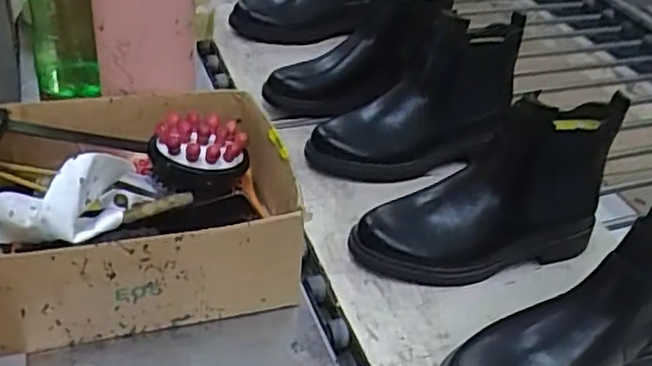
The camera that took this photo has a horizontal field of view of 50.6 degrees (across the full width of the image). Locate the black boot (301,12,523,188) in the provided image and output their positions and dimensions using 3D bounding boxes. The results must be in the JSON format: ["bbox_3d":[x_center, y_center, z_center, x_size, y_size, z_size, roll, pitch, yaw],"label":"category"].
[{"bbox_3d":[0.107,-0.096,0.808,0.256,0.156,0.102,-9,40,-19],"label":"black boot"}]

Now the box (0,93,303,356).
[{"bbox_3d":[-0.176,0.021,0.600,0.271,0.110,0.219,-5,38,-14],"label":"box"}]

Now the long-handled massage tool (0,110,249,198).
[{"bbox_3d":[-0.244,-0.048,0.591,0.347,0.054,0.064,10,35,-18],"label":"long-handled massage tool"}]

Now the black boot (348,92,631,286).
[{"bbox_3d":[0.161,0.007,0.677,0.262,0.155,0.086,-10,40,-20],"label":"black boot"}]

